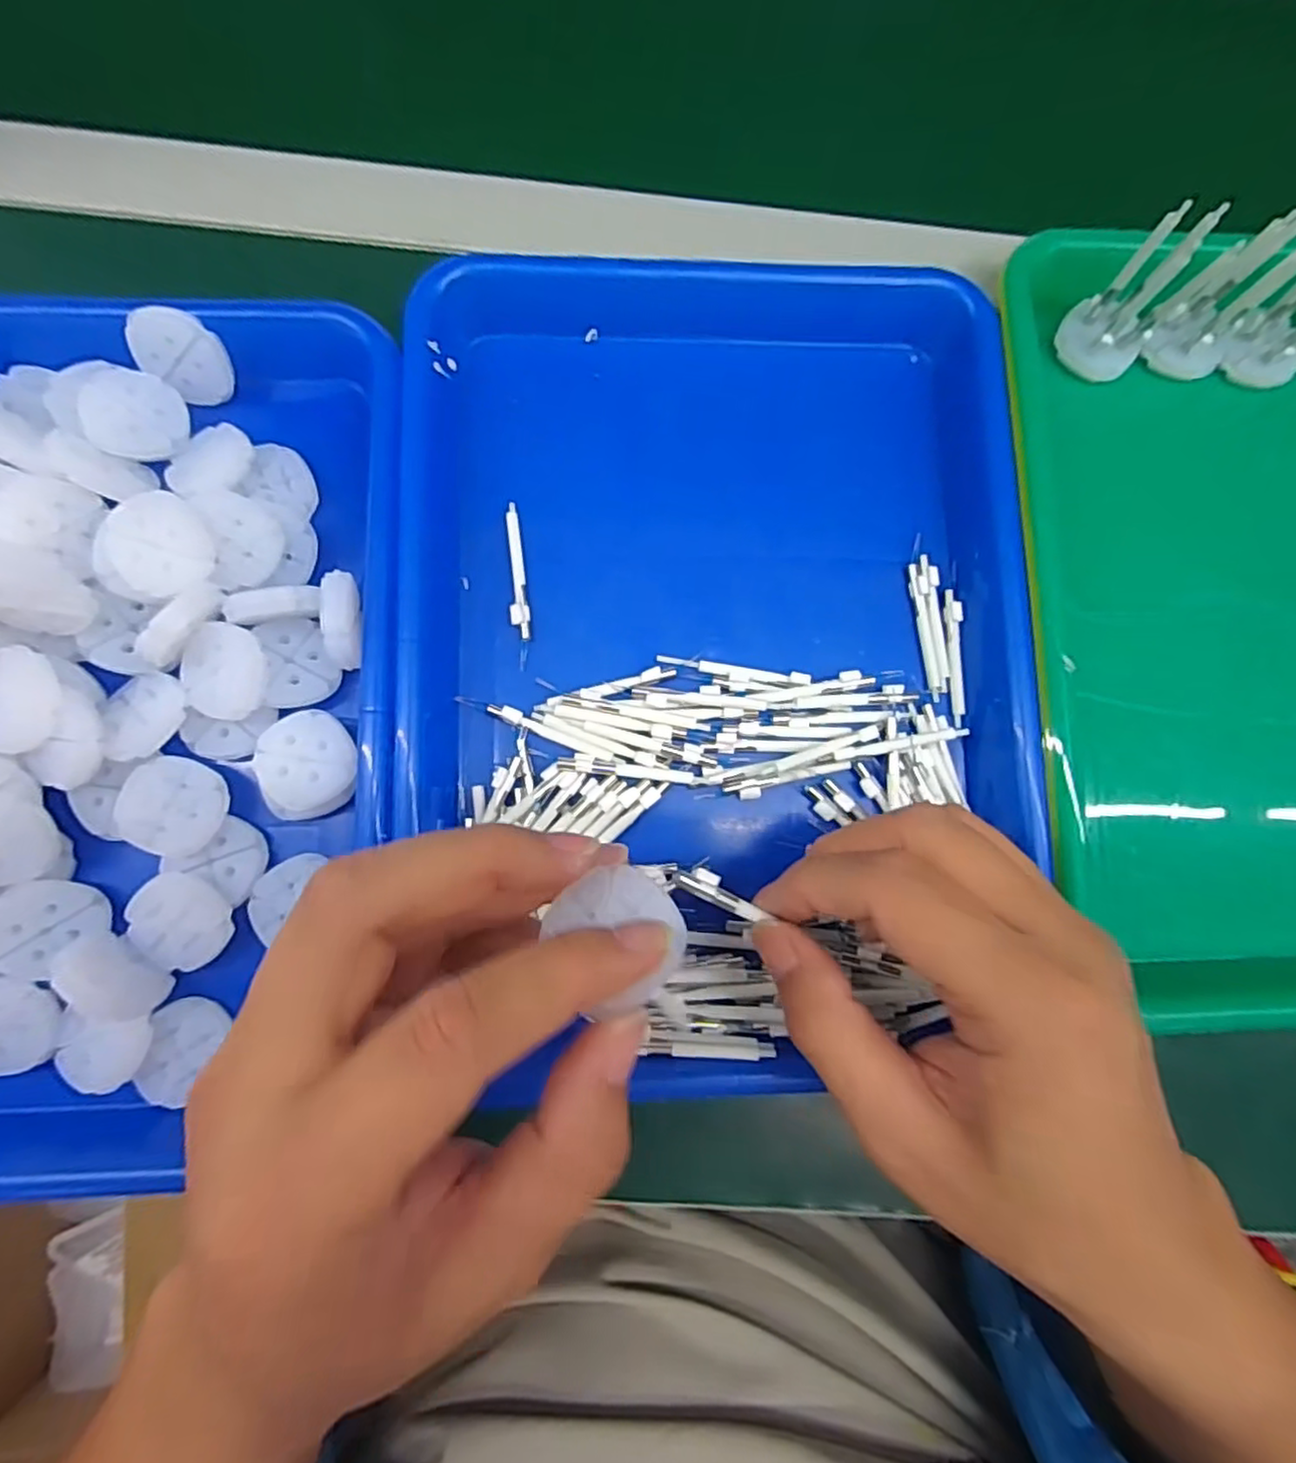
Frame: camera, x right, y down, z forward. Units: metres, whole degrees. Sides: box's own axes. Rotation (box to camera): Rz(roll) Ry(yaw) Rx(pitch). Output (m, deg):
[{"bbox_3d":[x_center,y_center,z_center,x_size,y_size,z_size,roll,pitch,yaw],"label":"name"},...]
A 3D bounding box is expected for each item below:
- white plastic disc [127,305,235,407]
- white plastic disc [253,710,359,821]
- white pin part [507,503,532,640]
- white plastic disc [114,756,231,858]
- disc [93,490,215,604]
[{"bbox_3d":[-0.189,-0.153,0.277,0.036,0.031,0.008,19,45,-16],"label":"white plastic disc"},{"bbox_3d":[-0.131,0.013,0.263,0.037,0.010,0.040,1,82,-4],"label":"white plastic disc"},{"bbox_3d":[-0.056,-0.068,0.288,0.008,0.004,0.058,-6,83,-5],"label":"white pin part"},{"bbox_3d":[-0.180,0.028,0.258,0.035,0.009,0.035,1,82,-4],"label":"white plastic disc"},{"bbox_3d":[-0.183,-0.067,0.253,0.038,0.008,0.040,-1,96,-5],"label":"disc"}]

